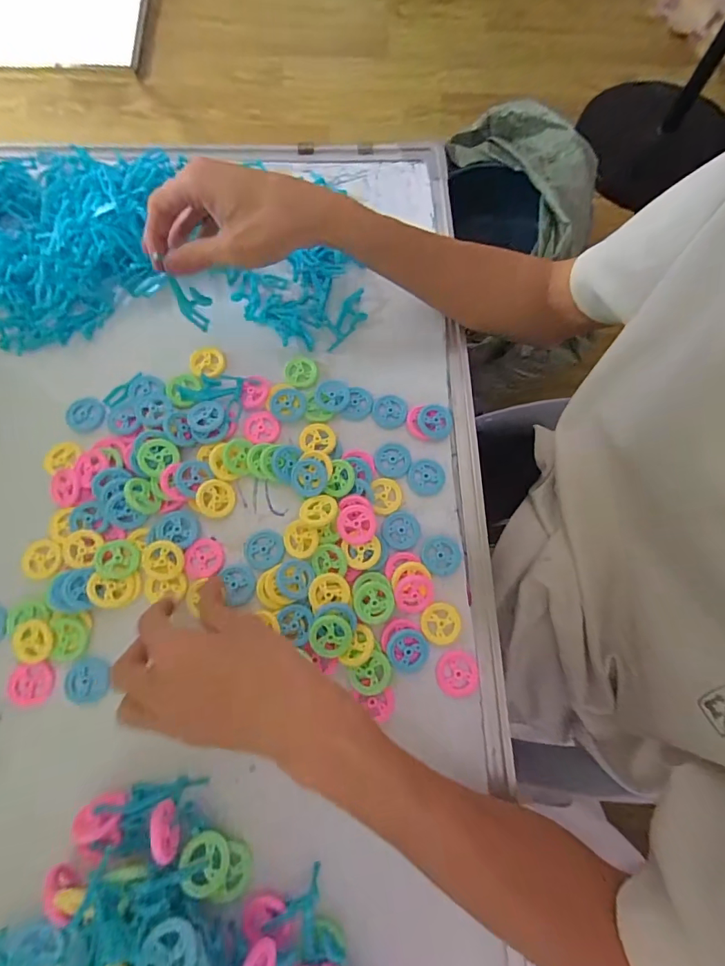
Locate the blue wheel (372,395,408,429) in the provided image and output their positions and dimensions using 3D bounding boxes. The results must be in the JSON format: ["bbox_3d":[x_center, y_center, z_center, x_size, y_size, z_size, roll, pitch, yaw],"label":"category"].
[{"bbox_3d":[0.023,-0.061,0.372,0.029,0.004,0.030,0,73,0],"label":"blue wheel"}]

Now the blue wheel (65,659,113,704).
[{"bbox_3d":[-0.194,0.138,0.306,0.030,0.004,0.028,-9,73,-3],"label":"blue wheel"}]

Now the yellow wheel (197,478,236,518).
[{"bbox_3d":[-0.114,0.012,0.341,0.028,0.004,0.029,3,83,-26],"label":"yellow wheel"}]

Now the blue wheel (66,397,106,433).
[{"bbox_3d":[-0.230,-0.057,0.364,0.030,0.006,0.029,0,73,0],"label":"blue wheel"}]

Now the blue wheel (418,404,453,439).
[{"bbox_3d":[0.061,-0.052,0.367,0.028,0.008,0.028,0,73,0],"label":"blue wheel"}]

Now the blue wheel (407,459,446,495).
[{"bbox_3d":[0.052,-0.005,0.355,0.030,0.004,0.029,-4,73,-1],"label":"blue wheel"}]

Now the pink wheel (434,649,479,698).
[{"bbox_3d":[0.068,0.137,0.315,0.030,0.008,0.030,0,73,0],"label":"pink wheel"}]

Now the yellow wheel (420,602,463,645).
[{"bbox_3d":[0.058,0.104,0.324,0.031,0.004,0.029,0,73,0],"label":"yellow wheel"}]

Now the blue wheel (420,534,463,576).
[{"bbox_3d":[0.061,0.055,0.336,0.031,0.005,0.031,0,73,0],"label":"blue wheel"}]

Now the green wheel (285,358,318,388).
[{"bbox_3d":[-0.053,-0.096,0.380,0.026,0.005,0.028,0,73,0],"label":"green wheel"}]

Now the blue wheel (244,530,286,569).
[{"bbox_3d":[-0.075,0.051,0.336,0.030,0.004,0.028,0,73,0],"label":"blue wheel"}]

